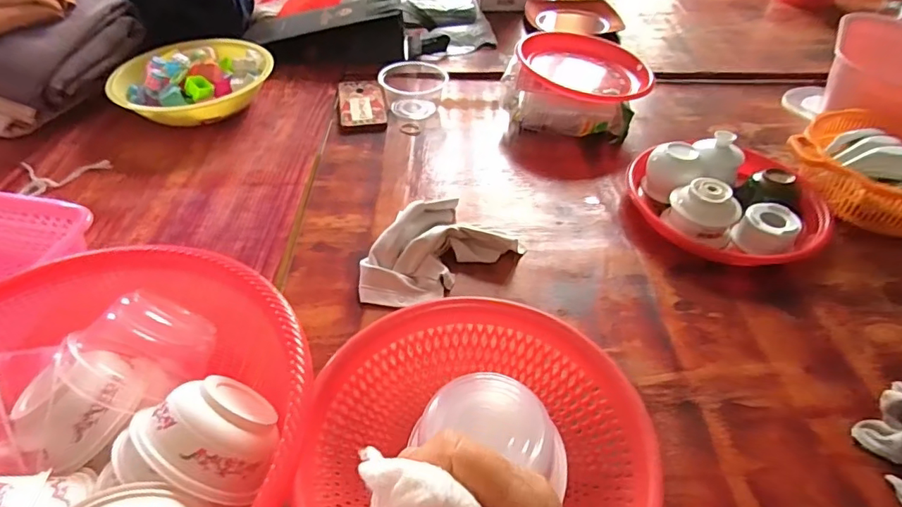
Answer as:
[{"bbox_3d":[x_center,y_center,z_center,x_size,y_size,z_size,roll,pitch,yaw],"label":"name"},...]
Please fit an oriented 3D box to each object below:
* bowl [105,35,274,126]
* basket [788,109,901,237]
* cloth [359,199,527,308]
[{"bbox_3d":[-0.434,-0.291,0.865,0.236,0.075,0.237,0,45,0],"label":"bowl"},{"bbox_3d":[0.573,-0.102,0.687,0.166,0.075,0.208,-31,53,-27],"label":"basket"},{"bbox_3d":[-0.023,-0.004,0.608,0.192,0.045,0.112,-30,52,-26],"label":"cloth"}]

